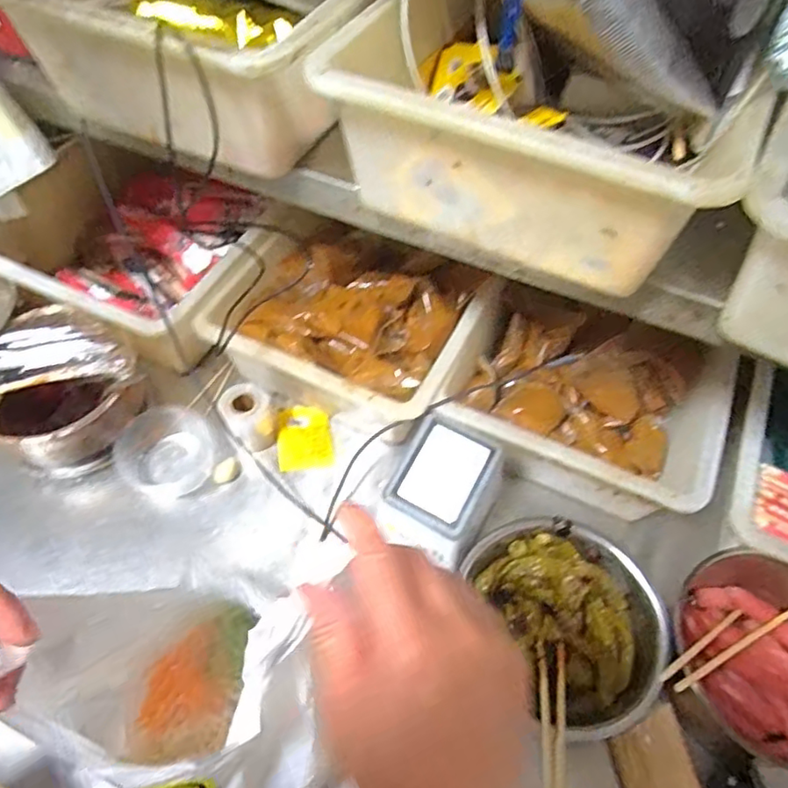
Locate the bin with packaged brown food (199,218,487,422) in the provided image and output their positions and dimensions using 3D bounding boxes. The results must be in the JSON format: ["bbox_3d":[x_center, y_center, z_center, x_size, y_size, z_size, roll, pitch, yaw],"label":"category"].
[{"bbox_3d":[-0.057,-0.070,0.695,0.278,0.114,0.213,22,58,13],"label":"bin with packaged brown food"}]

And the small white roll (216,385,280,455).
[{"bbox_3d":[-0.159,0.026,0.659,0.058,0.057,0.053,-12,57,-10],"label":"small white roll"}]

